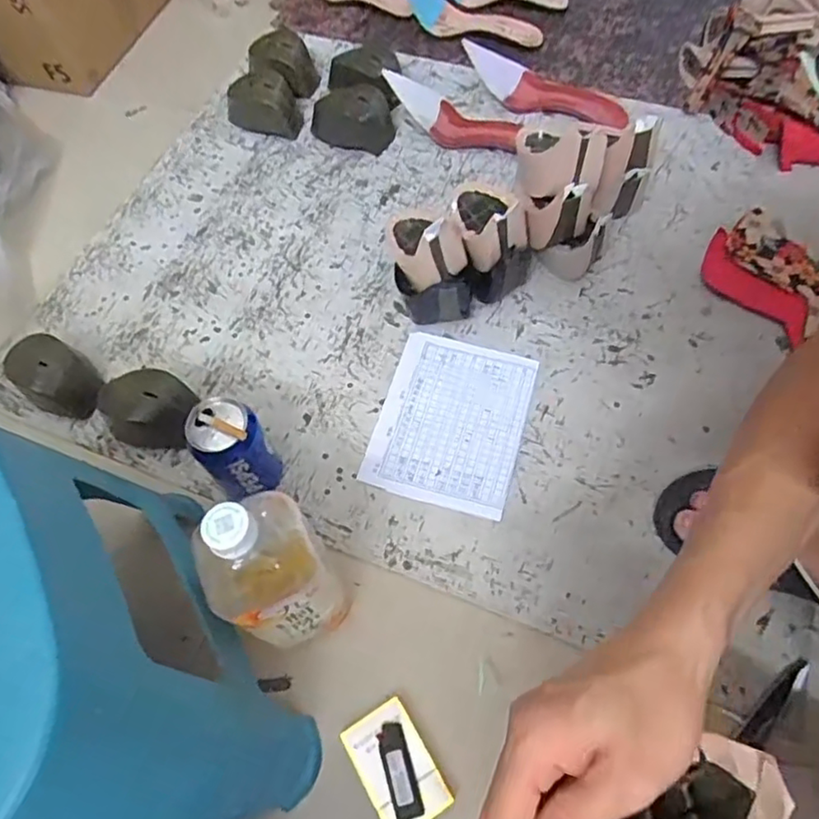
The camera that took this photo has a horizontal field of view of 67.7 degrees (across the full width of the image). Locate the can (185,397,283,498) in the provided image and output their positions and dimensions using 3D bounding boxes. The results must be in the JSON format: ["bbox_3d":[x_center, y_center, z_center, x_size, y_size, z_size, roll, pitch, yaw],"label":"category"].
[{"bbox_3d":[-0.161,0.043,0.573,0.059,0.116,0.061,-1,62,3],"label":"can"}]

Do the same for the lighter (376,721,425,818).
[{"bbox_3d":[-0.009,0.280,0.474,0.023,0.007,0.067,-17,62,-6],"label":"lighter"}]

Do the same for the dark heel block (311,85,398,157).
[{"bbox_3d":[-0.079,-0.396,0.826,0.112,0.066,0.063,19,65,13],"label":"dark heel block"}]

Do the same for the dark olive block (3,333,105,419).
[{"bbox_3d":[-0.372,-0.031,0.656,0.091,0.067,0.068,37,70,20],"label":"dark olive block"}]

